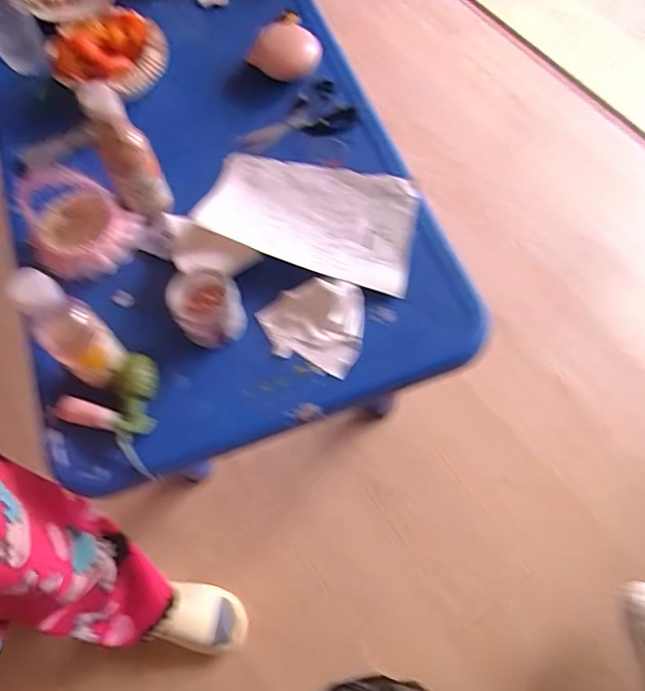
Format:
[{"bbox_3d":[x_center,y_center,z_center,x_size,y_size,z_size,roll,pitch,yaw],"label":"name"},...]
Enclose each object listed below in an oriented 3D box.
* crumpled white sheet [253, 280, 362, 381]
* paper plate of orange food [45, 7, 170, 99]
[{"bbox_3d":[-0.015,-0.028,0.706,0.131,0.028,0.115,5,64,5],"label":"crumpled white sheet"},{"bbox_3d":[-0.341,-0.460,0.866,0.180,0.045,0.162,16,66,10],"label":"paper plate of orange food"}]

